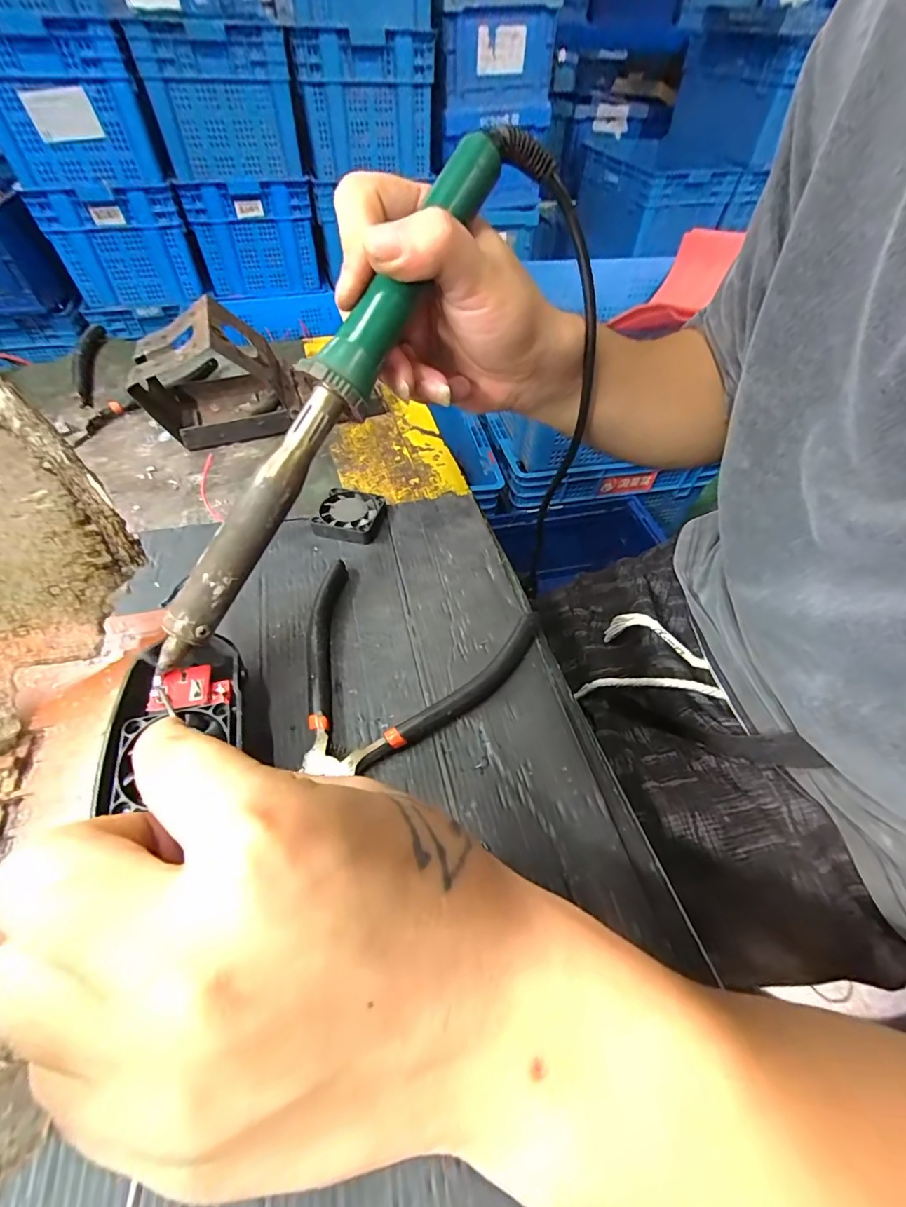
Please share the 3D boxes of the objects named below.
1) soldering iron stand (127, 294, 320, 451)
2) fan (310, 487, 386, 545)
[{"bbox_3d":[-0.180,-0.180,0.357,0.109,0.085,0.076,-12,54,-12],"label":"soldering iron stand"},{"bbox_3d":[-0.069,-0.060,0.309,0.041,0.012,0.041,8,52,4],"label":"fan"}]

